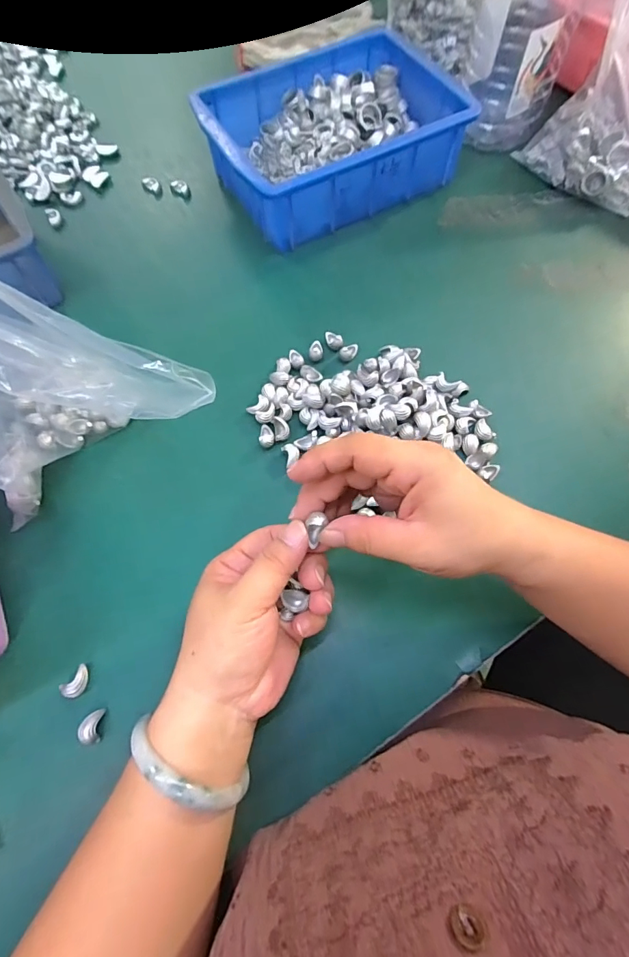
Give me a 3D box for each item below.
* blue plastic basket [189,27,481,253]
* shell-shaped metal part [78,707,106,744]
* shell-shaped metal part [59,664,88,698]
[{"bbox_3d":[0.014,-0.354,0.457,0.234,0.071,0.172,-28,71,-12],"label":"blue plastic basket"},{"bbox_3d":[-0.142,0.159,0.278,0.011,0.014,0.018,-5,68,-3],"label":"shell-shaped metal part"},{"bbox_3d":[-0.156,0.135,0.288,0.012,0.012,0.019,36,72,13],"label":"shell-shaped metal part"}]

